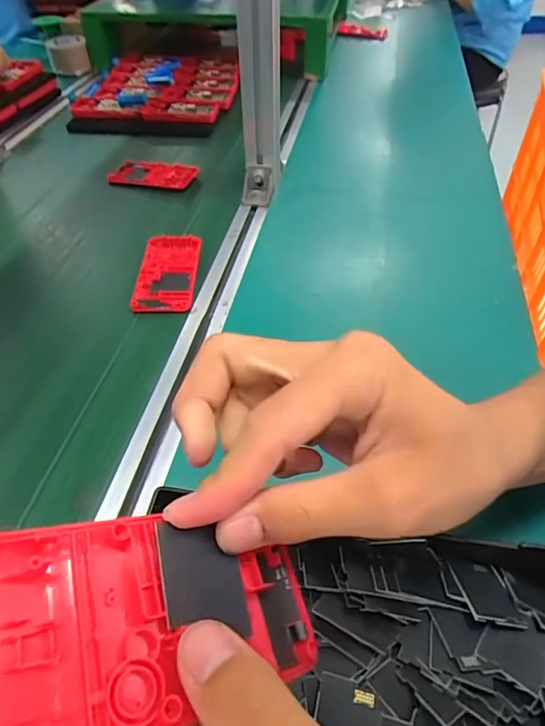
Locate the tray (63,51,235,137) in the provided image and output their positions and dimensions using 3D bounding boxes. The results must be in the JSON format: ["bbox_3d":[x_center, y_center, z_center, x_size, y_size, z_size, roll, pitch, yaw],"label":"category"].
[{"bbox_3d":[-0.207,-0.520,0.868,0.271,0.030,0.331,1,48,3],"label":"tray"}]

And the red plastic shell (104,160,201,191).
[{"bbox_3d":[-0.169,-0.268,0.658,0.116,0.016,0.065,10,49,11],"label":"red plastic shell"}]

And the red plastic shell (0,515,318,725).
[{"bbox_3d":[-0.040,0.077,0.142,0.119,0.011,0.061,5,51,-37],"label":"red plastic shell"}]

